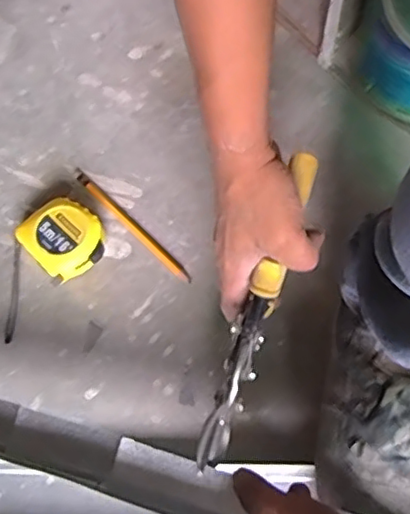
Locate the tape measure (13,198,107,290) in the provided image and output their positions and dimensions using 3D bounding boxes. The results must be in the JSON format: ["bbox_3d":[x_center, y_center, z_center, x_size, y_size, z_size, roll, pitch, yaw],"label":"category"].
[{"bbox_3d":[-0.131,-0.015,0.579,0.067,0.037,0.070,-38,71,-13],"label":"tape measure"}]

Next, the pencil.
[{"bbox_3d":[-0.073,-0.033,0.601,0.164,0.004,0.012,42,74,17],"label":"pencil"}]

